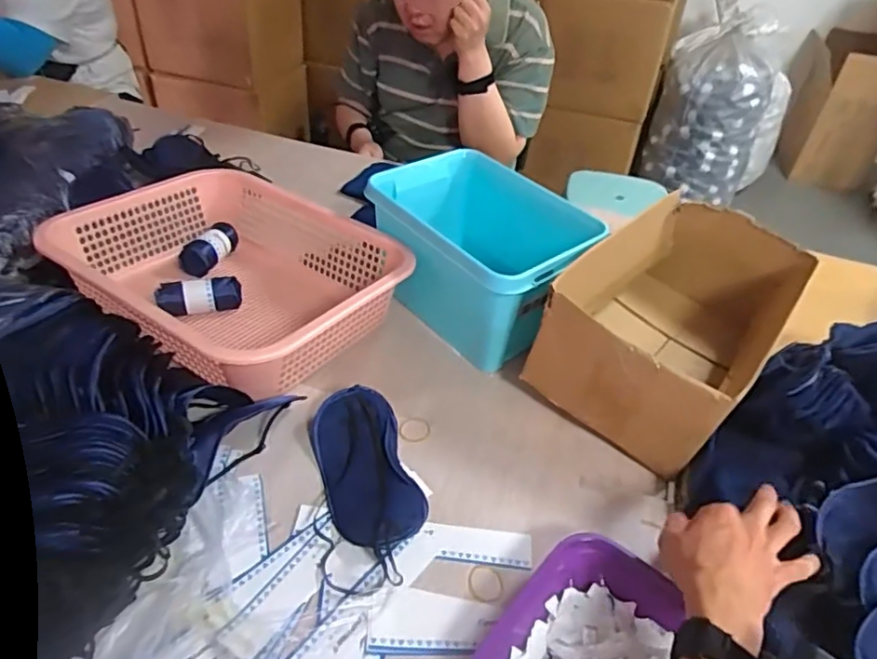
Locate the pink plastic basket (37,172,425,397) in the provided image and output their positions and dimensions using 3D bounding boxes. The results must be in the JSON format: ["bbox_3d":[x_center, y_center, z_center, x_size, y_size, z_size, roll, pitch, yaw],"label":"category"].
[{"bbox_3d":[-0.248,-0.065,0.761,0.383,0.121,0.308,29,47,24],"label":"pink plastic basket"}]

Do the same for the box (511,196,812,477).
[{"bbox_3d":[0.291,-0.013,0.730,0.203,0.145,0.353,34,48,28],"label":"box"}]

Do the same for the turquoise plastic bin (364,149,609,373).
[{"bbox_3d":[0.059,-0.100,0.792,0.208,0.146,0.275,-25,49,-31],"label":"turquoise plastic bin"}]

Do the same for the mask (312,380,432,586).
[{"bbox_3d":[-0.066,0.142,0.588,0.086,0.030,0.198,-11,44,-18],"label":"mask"}]

